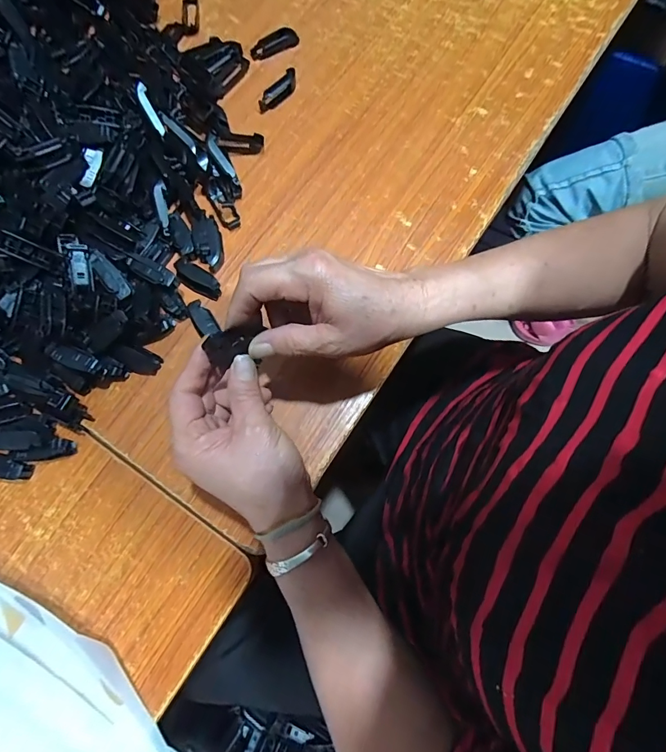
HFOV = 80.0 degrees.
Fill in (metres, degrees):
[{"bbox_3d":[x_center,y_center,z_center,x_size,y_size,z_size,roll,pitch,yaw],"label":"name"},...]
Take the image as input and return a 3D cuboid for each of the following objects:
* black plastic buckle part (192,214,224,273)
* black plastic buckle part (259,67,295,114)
[{"bbox_3d":[-0.122,-0.132,0.390,0.024,0.013,0.052,-16,76,-4],"label":"black plastic buckle part"},{"bbox_3d":[-0.060,-0.310,0.432,0.054,0.014,0.014,-44,79,-10],"label":"black plastic buckle part"}]

